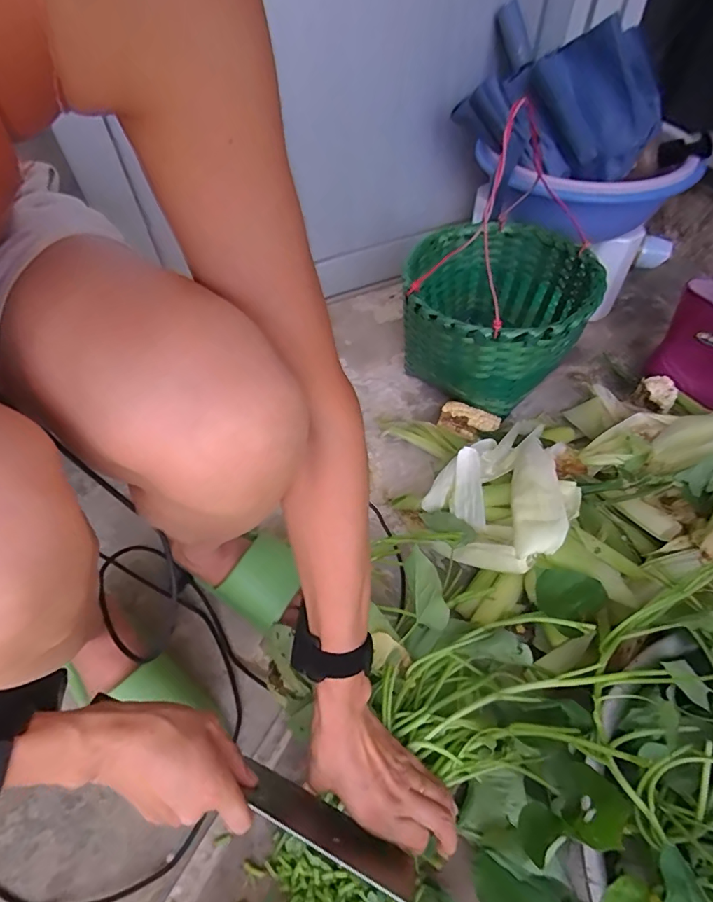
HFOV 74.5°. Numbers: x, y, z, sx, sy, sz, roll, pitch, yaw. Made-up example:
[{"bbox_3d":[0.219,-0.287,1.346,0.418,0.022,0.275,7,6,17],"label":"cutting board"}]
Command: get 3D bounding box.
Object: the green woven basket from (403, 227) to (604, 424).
[{"bbox_3d":[0.214,-0.207,0.742,0.256,0.184,0.275,18,55,16],"label":"green woven basket"}]

